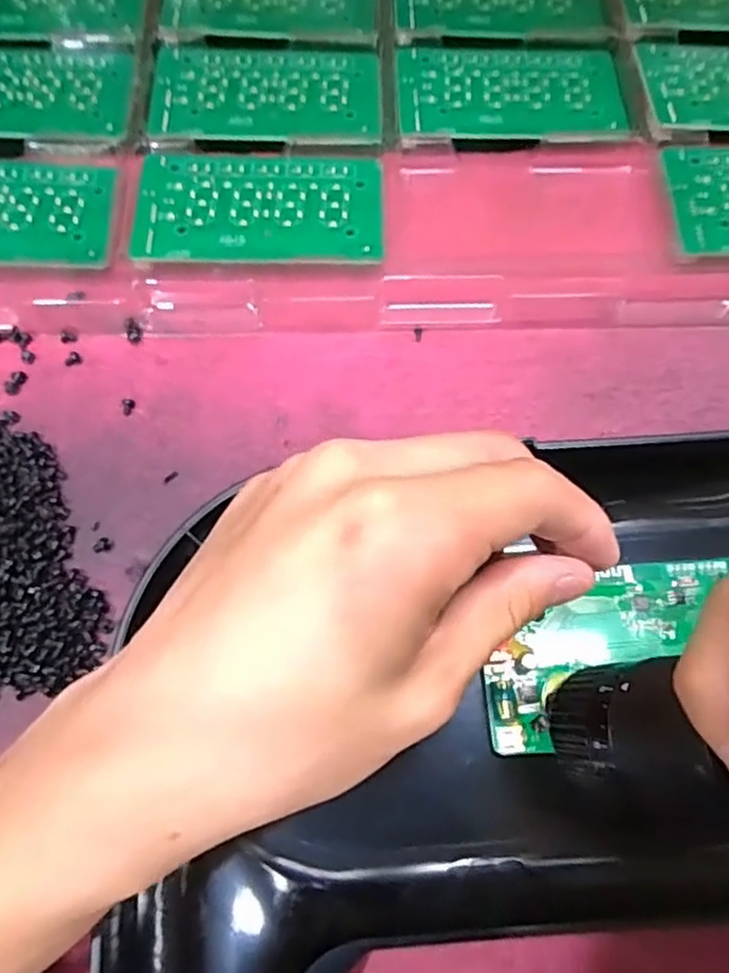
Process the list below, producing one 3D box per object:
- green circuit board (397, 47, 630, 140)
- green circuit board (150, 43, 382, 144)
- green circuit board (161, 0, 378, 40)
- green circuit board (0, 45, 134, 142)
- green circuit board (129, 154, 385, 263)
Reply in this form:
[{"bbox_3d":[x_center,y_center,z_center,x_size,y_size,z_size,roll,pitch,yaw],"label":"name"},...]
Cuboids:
[{"bbox_3d":[0.069,-0.188,0.323,0.103,0.005,0.060,-1,71,0],"label":"green circuit board"},{"bbox_3d":[-0.045,-0.185,0.321,0.104,0.005,0.060,1,71,1],"label":"green circuit board"},{"bbox_3d":[-0.047,-0.253,0.353,0.106,0.004,0.062,1,67,-3],"label":"green circuit board"},{"bbox_3d":[-0.162,-0.184,0.315,0.103,0.007,0.058,0,71,0],"label":"green circuit board"},{"bbox_3d":[-0.045,-0.122,0.297,0.105,0.006,0.058,-2,71,0],"label":"green circuit board"}]

